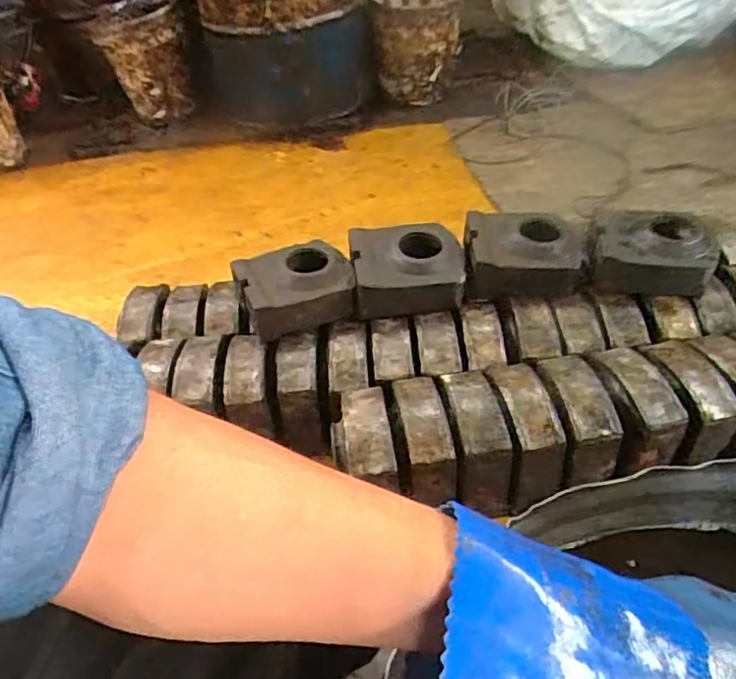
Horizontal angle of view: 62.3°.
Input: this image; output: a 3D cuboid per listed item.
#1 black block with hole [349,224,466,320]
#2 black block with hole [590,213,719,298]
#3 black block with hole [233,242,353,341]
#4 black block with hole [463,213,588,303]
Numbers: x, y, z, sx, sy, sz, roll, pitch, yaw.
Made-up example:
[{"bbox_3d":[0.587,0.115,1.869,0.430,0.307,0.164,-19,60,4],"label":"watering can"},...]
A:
[{"bbox_3d":[0.063,-0.123,1.042,0.183,0.072,0.170,-3,41,4],"label":"black block with hole"},{"bbox_3d":[0.468,-0.130,1.009,0.188,0.094,0.111,4,42,12],"label":"black block with hole"},{"bbox_3d":[-0.122,-0.081,1.039,0.193,0.097,0.122,-12,42,-7],"label":"black block with hole"},{"bbox_3d":[0.267,-0.143,1.035,0.197,0.106,0.113,1,42,8],"label":"black block with hole"}]

